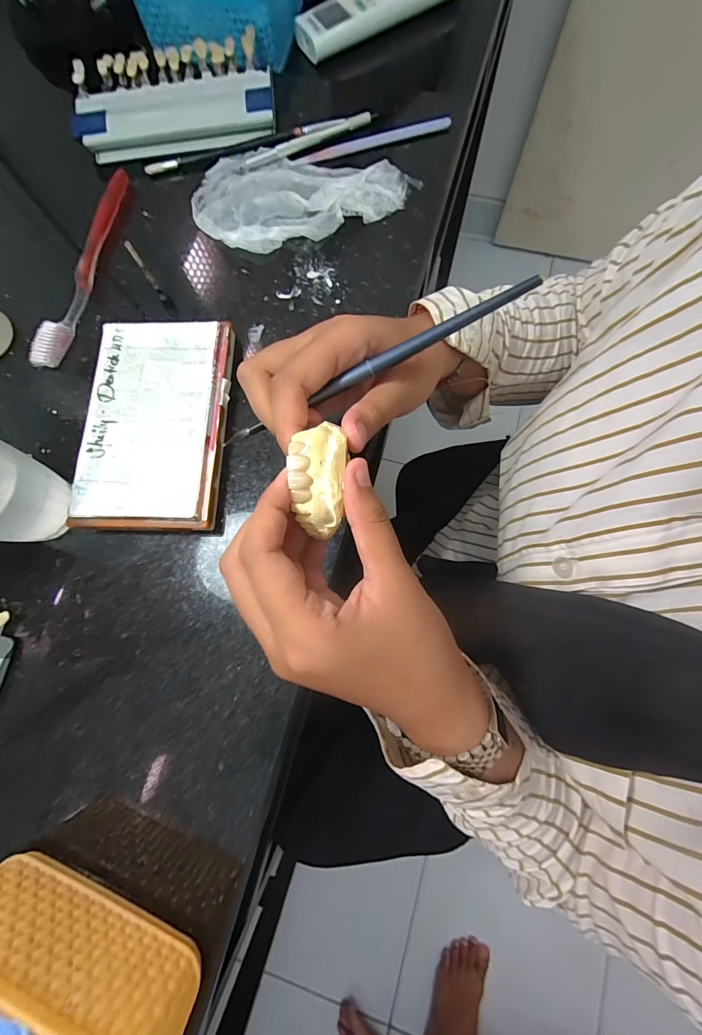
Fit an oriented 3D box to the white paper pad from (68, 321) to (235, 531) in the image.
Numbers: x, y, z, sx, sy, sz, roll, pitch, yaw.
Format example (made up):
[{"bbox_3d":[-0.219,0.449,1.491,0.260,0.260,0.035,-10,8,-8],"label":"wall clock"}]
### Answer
[{"bbox_3d":[-0.134,-0.065,0.264,0.092,0.021,0.148,0,78,2],"label":"white paper pad"}]

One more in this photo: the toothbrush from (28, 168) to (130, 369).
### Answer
[{"bbox_3d":[-0.213,-0.205,0.306,0.018,0.014,0.187,13,79,4],"label":"toothbrush"}]

